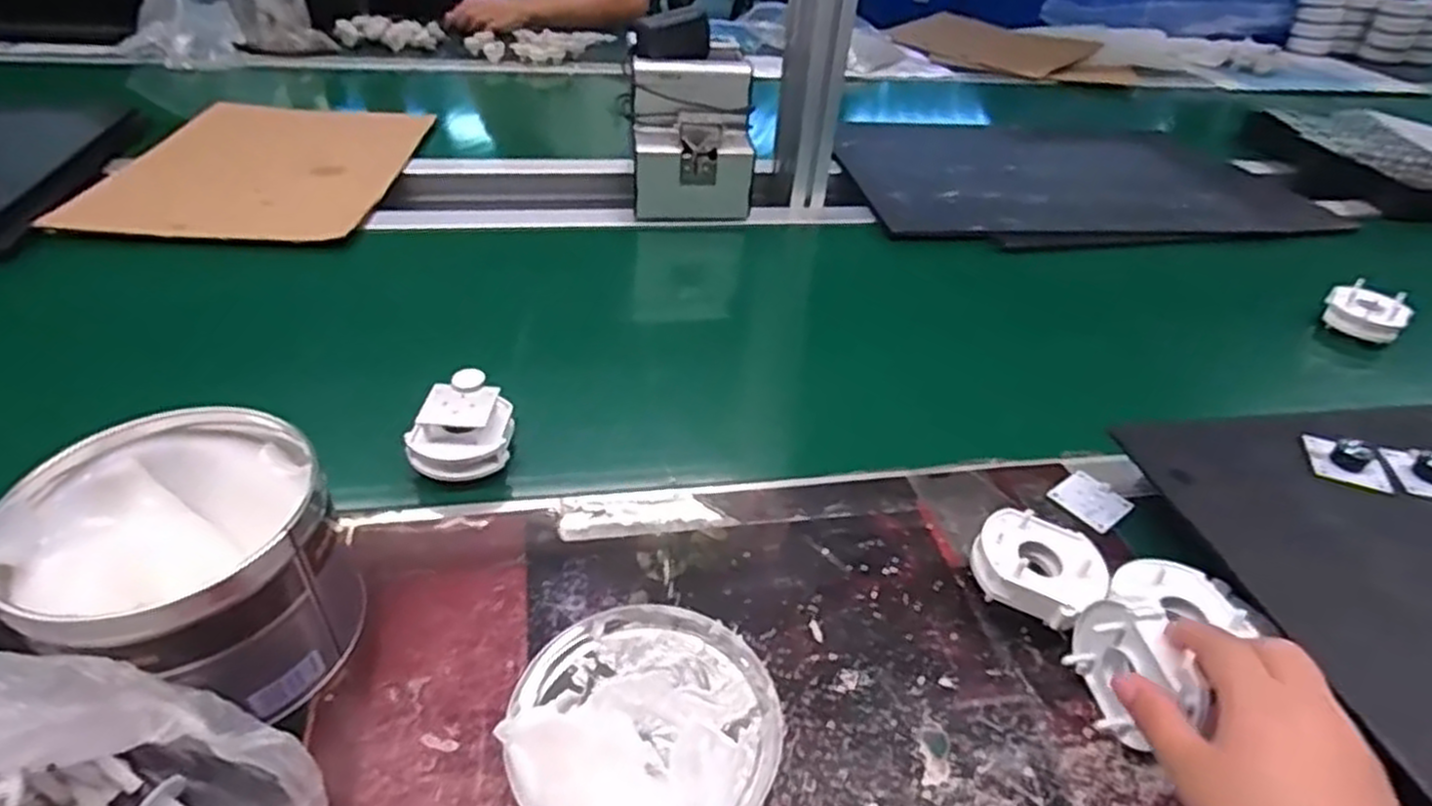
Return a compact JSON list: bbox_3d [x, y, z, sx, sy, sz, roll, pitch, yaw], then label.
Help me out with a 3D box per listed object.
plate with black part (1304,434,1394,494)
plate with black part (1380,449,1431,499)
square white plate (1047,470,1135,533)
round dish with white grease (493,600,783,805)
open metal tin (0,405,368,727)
[{"bbox_3d":[0.423,0.037,0.514,0.045,0.016,0.042,16,41,14],"label":"plate with black part"},{"bbox_3d":[0.473,0.045,0.507,0.045,0.013,0.040,9,39,5],"label":"plate with black part"},{"bbox_3d":[0.254,0.066,0.524,0.049,0.005,0.043,-24,47,-31],"label":"square white plate"},{"bbox_3d":[-0.034,0.152,0.373,0.126,0.022,0.128,3,39,-2],"label":"round dish with white grease"},{"bbox_3d":[-0.248,0.082,0.375,0.127,0.100,0.122,3,39,-2],"label":"open metal tin"}]

